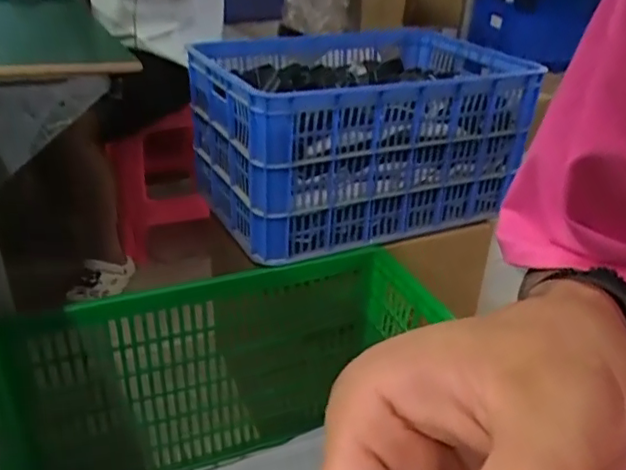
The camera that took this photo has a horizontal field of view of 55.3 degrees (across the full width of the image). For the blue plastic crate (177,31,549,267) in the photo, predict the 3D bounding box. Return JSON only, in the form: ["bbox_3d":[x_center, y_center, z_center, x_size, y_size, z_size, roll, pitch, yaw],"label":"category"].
[{"bbox_3d":[0.080,-0.224,1.215,0.579,0.284,0.438,-10,32,-21],"label":"blue plastic crate"}]

